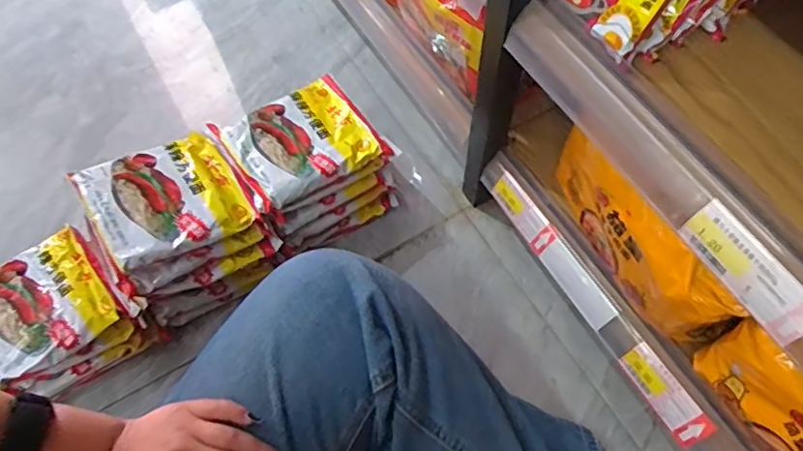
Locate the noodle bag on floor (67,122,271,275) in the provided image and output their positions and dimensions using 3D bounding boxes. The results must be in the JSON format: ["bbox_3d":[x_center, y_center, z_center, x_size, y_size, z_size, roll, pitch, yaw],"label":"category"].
[{"bbox_3d":[-0.232,-0.032,0.579,0.145,0.050,0.124,-32,66,-13],"label":"noodle bag on floor"}]

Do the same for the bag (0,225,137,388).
[{"bbox_3d":[-0.374,0.083,0.590,0.139,0.029,0.120,-34,67,-14],"label":"bag"}]

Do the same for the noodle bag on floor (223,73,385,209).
[{"bbox_3d":[-0.110,-0.103,0.635,0.143,0.035,0.129,-33,67,-13],"label":"noodle bag on floor"}]

